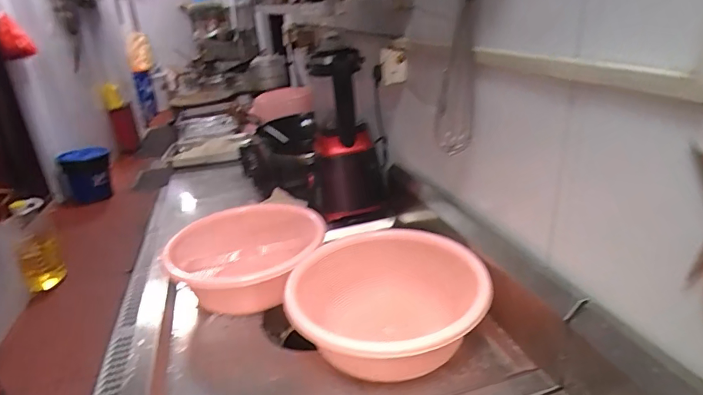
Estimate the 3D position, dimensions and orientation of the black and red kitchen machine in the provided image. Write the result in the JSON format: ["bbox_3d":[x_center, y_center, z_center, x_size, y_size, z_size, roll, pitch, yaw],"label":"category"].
[{"bbox_3d":[-0.013,-0.168,1.246,0.188,0.448,0.184,-7,23,-7],"label":"black and red kitchen machine"}]

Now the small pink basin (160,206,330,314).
[{"bbox_3d":[-0.245,0.152,1.005,0.362,0.138,0.341,-4,23,2],"label":"small pink basin"}]

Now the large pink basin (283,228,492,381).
[{"bbox_3d":[0.075,0.194,0.820,0.332,0.131,0.343,-4,23,2],"label":"large pink basin"}]

